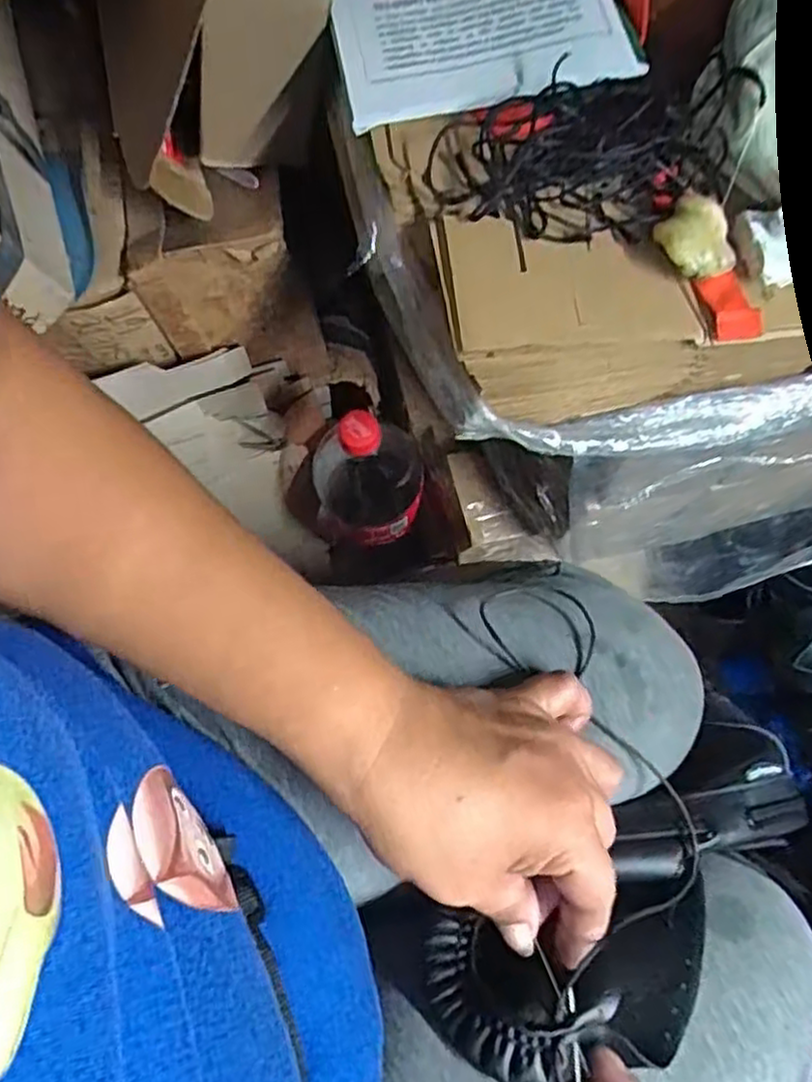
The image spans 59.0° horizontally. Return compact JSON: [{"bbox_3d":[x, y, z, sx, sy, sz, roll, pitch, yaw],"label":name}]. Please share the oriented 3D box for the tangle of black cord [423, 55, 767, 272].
[{"bbox_3d":[0.096,-0.204,0.375,0.156,0.043,0.093,-23,72,-10],"label":"tangle of black cord"}]

